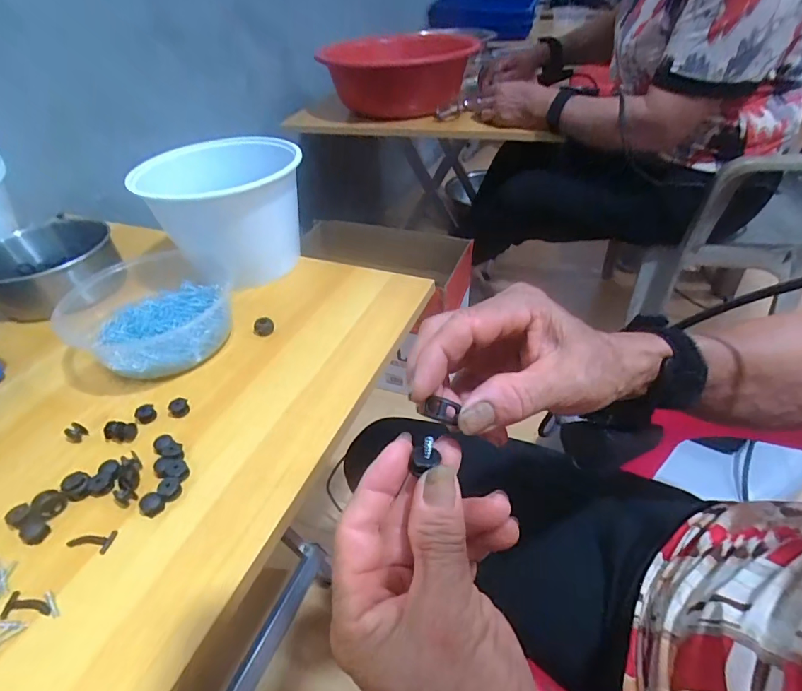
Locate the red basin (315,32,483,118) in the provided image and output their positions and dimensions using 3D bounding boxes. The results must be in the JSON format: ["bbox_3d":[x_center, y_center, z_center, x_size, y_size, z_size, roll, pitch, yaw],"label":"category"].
[{"bbox_3d":[-0.015,-0.570,0.955,0.298,0.146,0.298,-2,43,2],"label":"red basin"}]

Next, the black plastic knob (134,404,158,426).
[{"bbox_3d":[-0.198,0.053,0.341,0.014,0.009,0.012,-33,50,-27],"label":"black plastic knob"}]

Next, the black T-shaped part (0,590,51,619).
[{"bbox_3d":[-0.209,0.146,0.242,0.028,0.004,0.013,10,45,15],"label":"black T-shaped part"}]

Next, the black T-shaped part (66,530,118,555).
[{"bbox_3d":[-0.191,0.119,0.271,0.027,0.004,0.014,7,44,12],"label":"black T-shaped part"}]

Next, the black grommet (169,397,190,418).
[{"bbox_3d":[-0.175,0.049,0.345,0.015,0.010,0.015,-2,43,2],"label":"black grommet"}]

